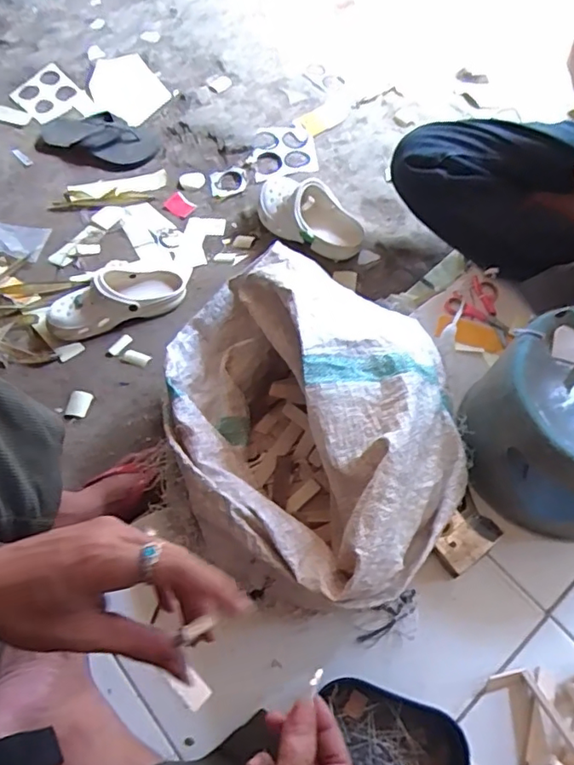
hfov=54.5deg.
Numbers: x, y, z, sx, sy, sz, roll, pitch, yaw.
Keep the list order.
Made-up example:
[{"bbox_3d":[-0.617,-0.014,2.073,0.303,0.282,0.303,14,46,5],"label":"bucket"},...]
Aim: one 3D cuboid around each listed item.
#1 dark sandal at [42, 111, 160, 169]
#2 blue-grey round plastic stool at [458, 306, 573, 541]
[{"bbox_3d":[-0.421,-0.543,1.232,0.263,0.072,0.102,12,61,3],"label":"dark sandal"},{"bbox_3d":[0.345,0.052,0.676,0.219,0.178,0.219,2,61,-3],"label":"blue-grey round plastic stool"}]

